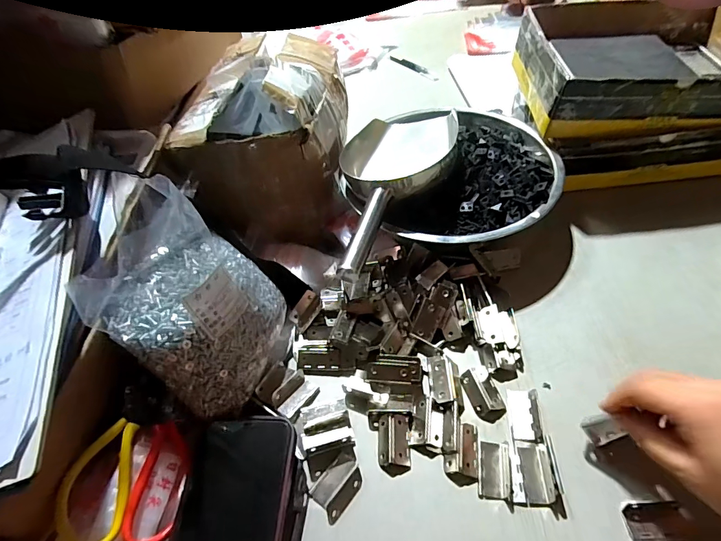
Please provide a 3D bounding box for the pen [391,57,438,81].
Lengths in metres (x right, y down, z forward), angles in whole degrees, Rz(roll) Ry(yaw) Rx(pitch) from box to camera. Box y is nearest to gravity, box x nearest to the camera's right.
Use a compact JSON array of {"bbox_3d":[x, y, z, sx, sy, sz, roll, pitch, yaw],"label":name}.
[{"bbox_3d":[0.101,-0.387,0.787,0.020,0.005,0.126,-33,55,-20],"label":"pen"}]

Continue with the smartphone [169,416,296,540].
[{"bbox_3d":[-0.098,0.189,0.301,0.081,0.009,0.156,-3,53,9],"label":"smartphone"}]

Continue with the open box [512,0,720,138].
[{"bbox_3d":[0.335,-0.254,0.503,0.255,0.071,0.192,-2,51,4],"label":"open box"}]

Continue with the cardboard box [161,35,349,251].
[{"bbox_3d":[-0.100,-0.161,0.494,0.156,0.172,0.235,1,51,7],"label":"cardboard box"}]

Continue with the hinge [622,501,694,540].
[{"bbox_3d":[0.219,0.185,0.301,0.045,0.009,0.026,-5,50,2],"label":"hinge"}]

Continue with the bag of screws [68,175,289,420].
[{"bbox_3d":[-0.149,0.028,0.362,0.133,0.123,0.129,20,56,21],"label":"bag of screws"}]

